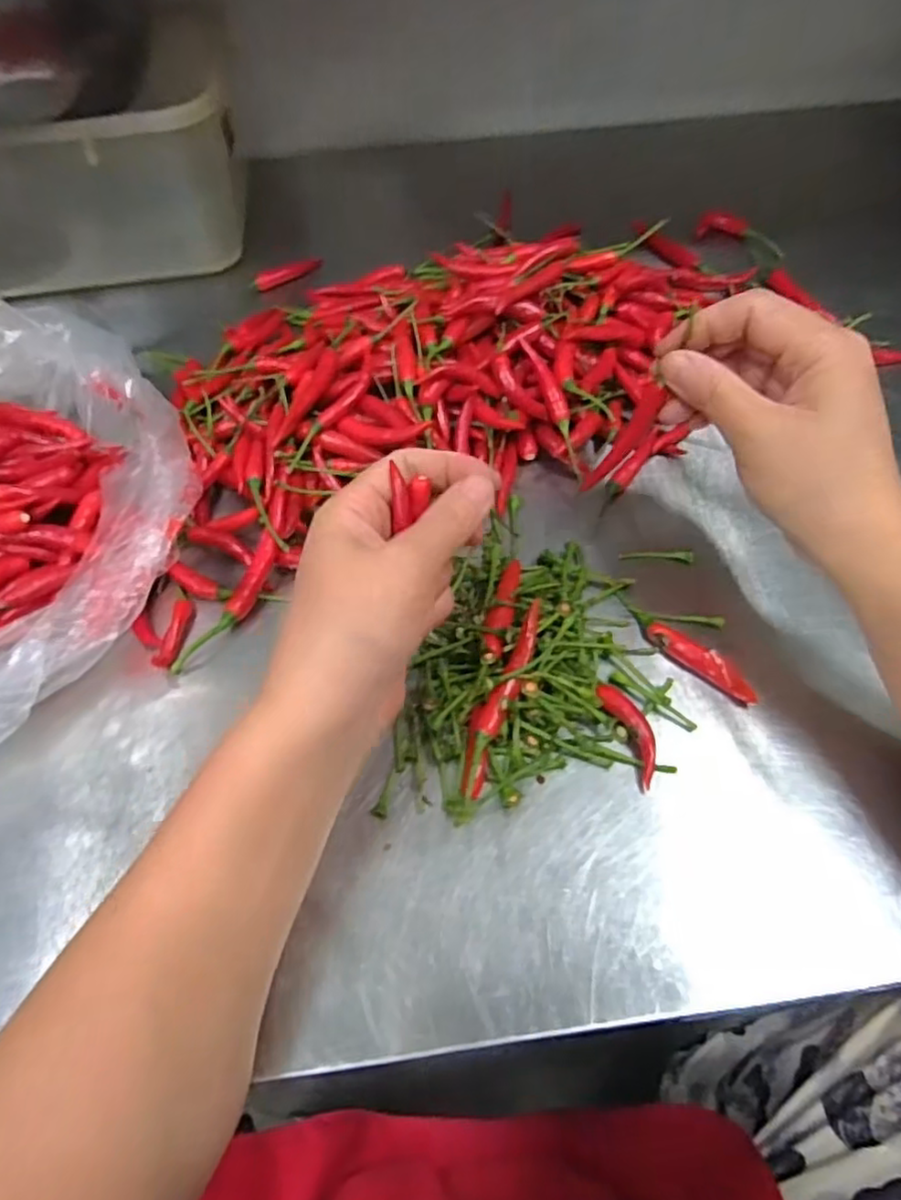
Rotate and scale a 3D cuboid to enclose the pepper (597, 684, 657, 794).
[{"bbox_3d":[0.086,0.062,0.320,0.014,0.010,0.051,-19,56,-11],"label":"pepper"}]

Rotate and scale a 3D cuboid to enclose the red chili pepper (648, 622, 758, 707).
[{"bbox_3d":[0.127,0.031,0.341,0.013,0.013,0.061,-37,61,-21],"label":"red chili pepper"}]

